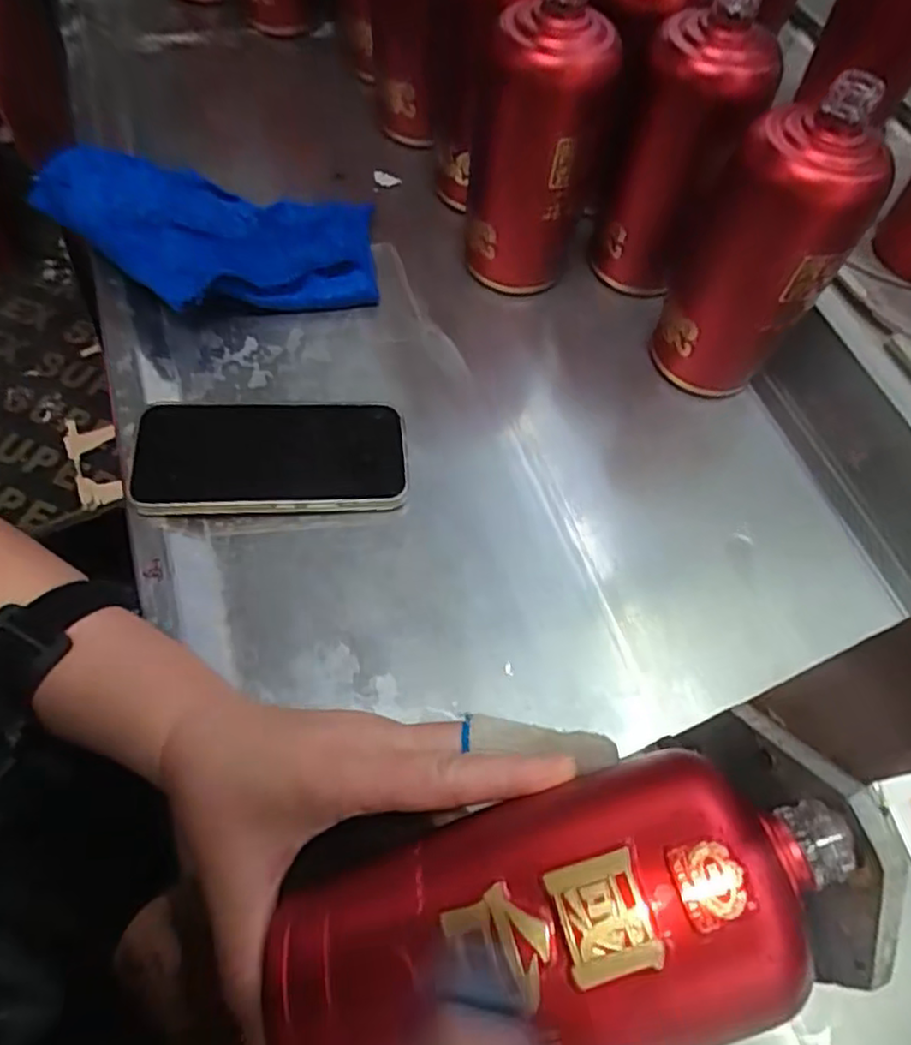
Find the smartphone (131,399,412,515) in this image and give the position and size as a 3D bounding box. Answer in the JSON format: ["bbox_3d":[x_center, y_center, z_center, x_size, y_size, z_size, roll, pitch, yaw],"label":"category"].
[{"bbox_3d":[-0.110,-0.042,0.404,0.155,0.016,0.079,-3,58,-10],"label":"smartphone"}]

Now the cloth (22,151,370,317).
[{"bbox_3d":[-0.175,-0.198,0.470,0.231,0.059,0.137,-4,63,-5],"label":"cloth"}]

